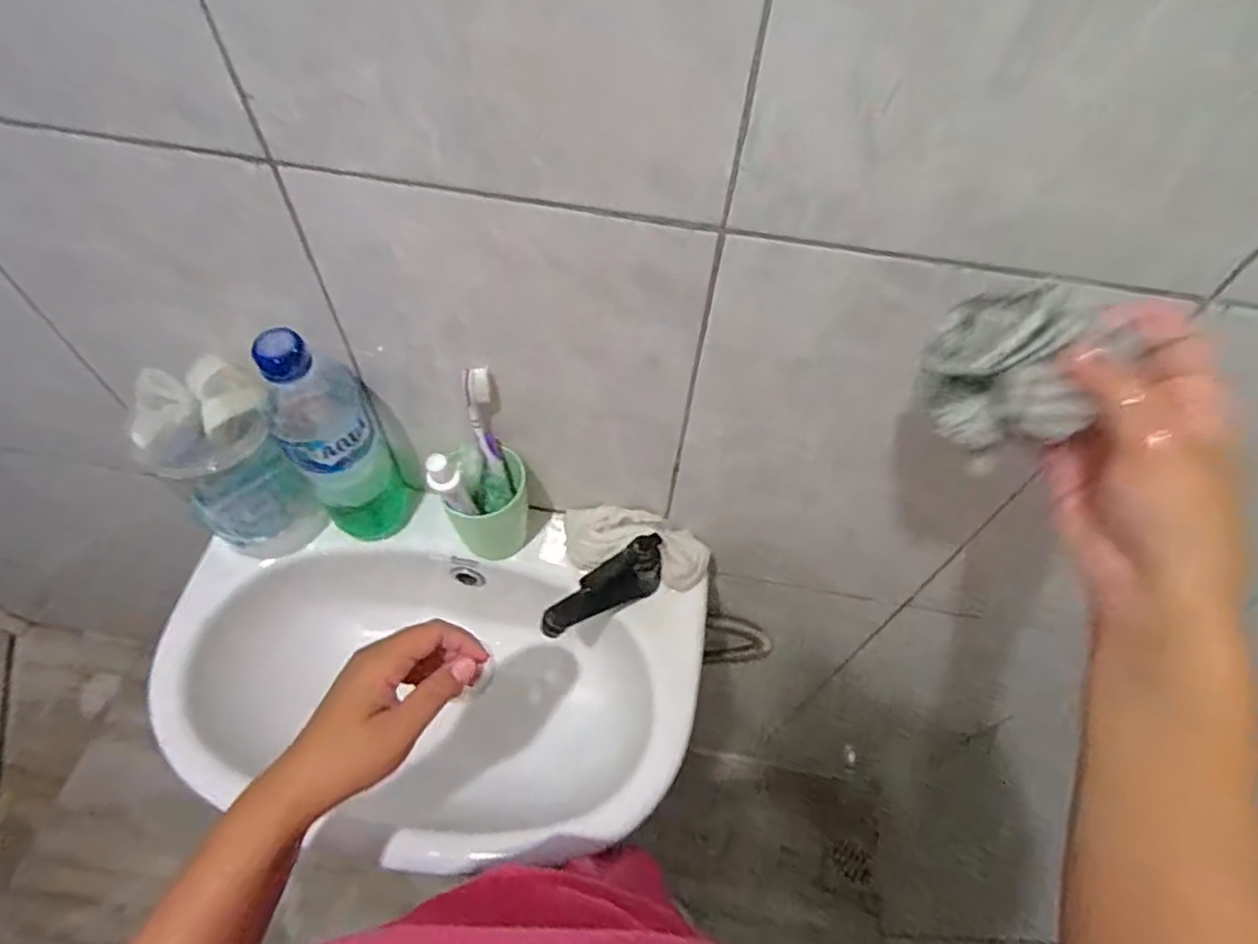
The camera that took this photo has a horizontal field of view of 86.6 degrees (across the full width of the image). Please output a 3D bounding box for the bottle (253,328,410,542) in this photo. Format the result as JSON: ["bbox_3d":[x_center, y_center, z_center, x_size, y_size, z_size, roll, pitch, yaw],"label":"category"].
[{"bbox_3d":[-0.229,-0.021,0.527,0.069,0.220,0.063,-25,61,-18],"label":"bottle"}]

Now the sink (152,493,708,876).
[{"bbox_3d":[-0.165,0.193,0.608,0.441,0.160,0.276,8,57,2],"label":"sink"}]

